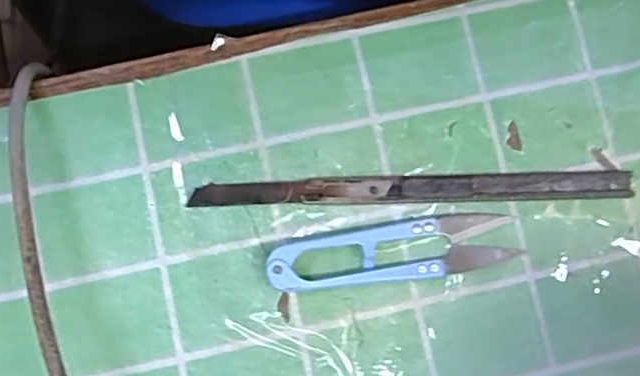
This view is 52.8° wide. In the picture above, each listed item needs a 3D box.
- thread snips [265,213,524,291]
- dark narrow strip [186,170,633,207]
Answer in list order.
[{"bbox_3d":[0.029,0.026,0.258,0.099,0.011,0.022,-9,82,-3],"label":"thread snips"},{"bbox_3d":[0.039,-0.001,0.263,0.179,0.008,0.011,-2,82,-2],"label":"dark narrow strip"}]

